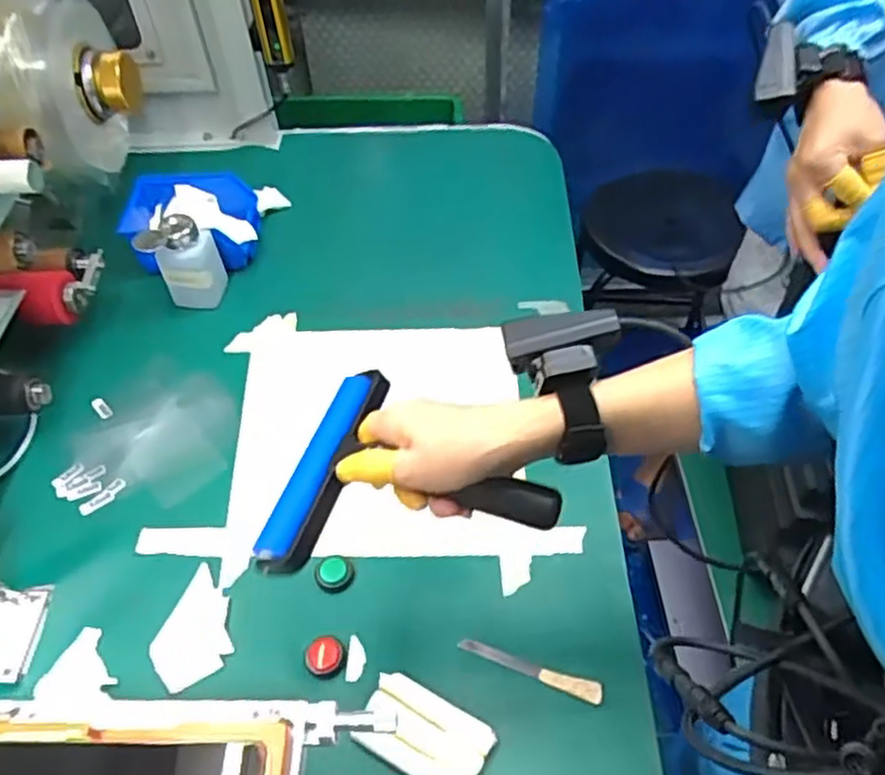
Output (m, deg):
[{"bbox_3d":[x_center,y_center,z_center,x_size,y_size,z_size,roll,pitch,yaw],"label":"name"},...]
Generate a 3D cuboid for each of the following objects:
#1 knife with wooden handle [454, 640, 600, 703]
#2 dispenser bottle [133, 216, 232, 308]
[{"bbox_3d":[0.066,0.215,0.552,0.112,0.004,0.015,15,51,15],"label":"knife with wooden handle"},{"bbox_3d":[-0.278,-0.136,0.780,0.069,0.101,0.053,-9,49,-5],"label":"dispenser bottle"}]

